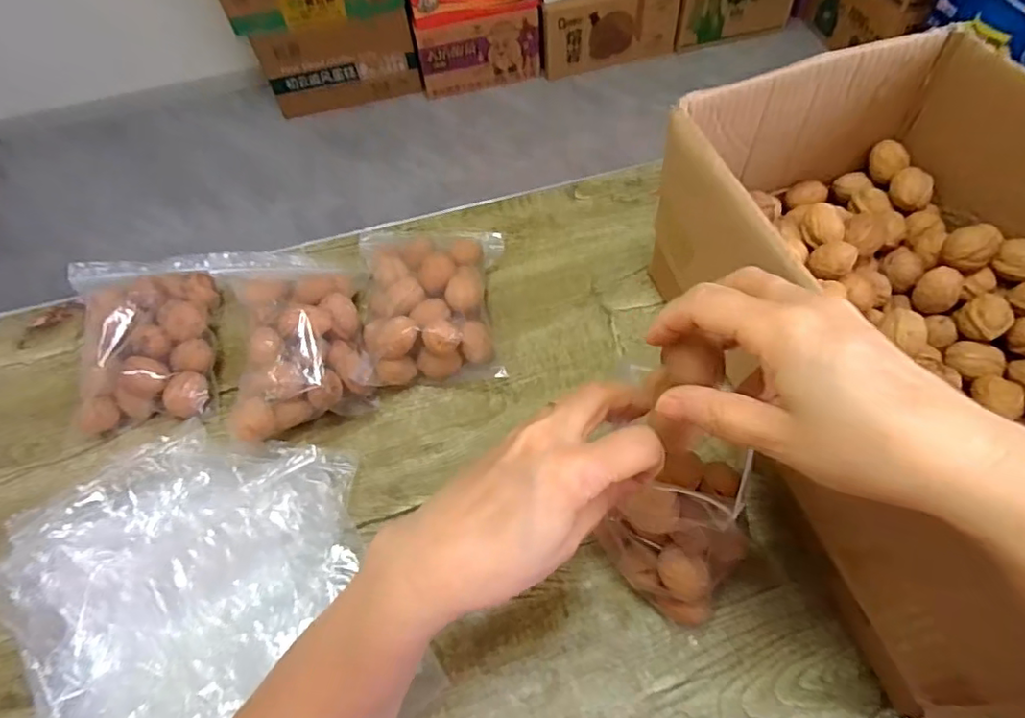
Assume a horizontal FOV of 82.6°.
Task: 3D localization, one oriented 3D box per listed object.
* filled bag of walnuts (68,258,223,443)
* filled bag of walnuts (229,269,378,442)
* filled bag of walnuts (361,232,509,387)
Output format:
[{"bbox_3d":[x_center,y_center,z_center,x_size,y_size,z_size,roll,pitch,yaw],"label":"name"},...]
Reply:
[{"bbox_3d":[-0.348,-0.028,0.544,0.139,0.050,0.195,-12,58,-2],"label":"filled bag of walnuts"},{"bbox_3d":[-0.184,-0.006,0.512,0.110,0.059,0.148,-11,58,-2],"label":"filled bag of walnuts"},{"bbox_3d":[-0.073,-0.060,0.545,0.131,0.060,0.179,-6,58,1],"label":"filled bag of walnuts"}]

